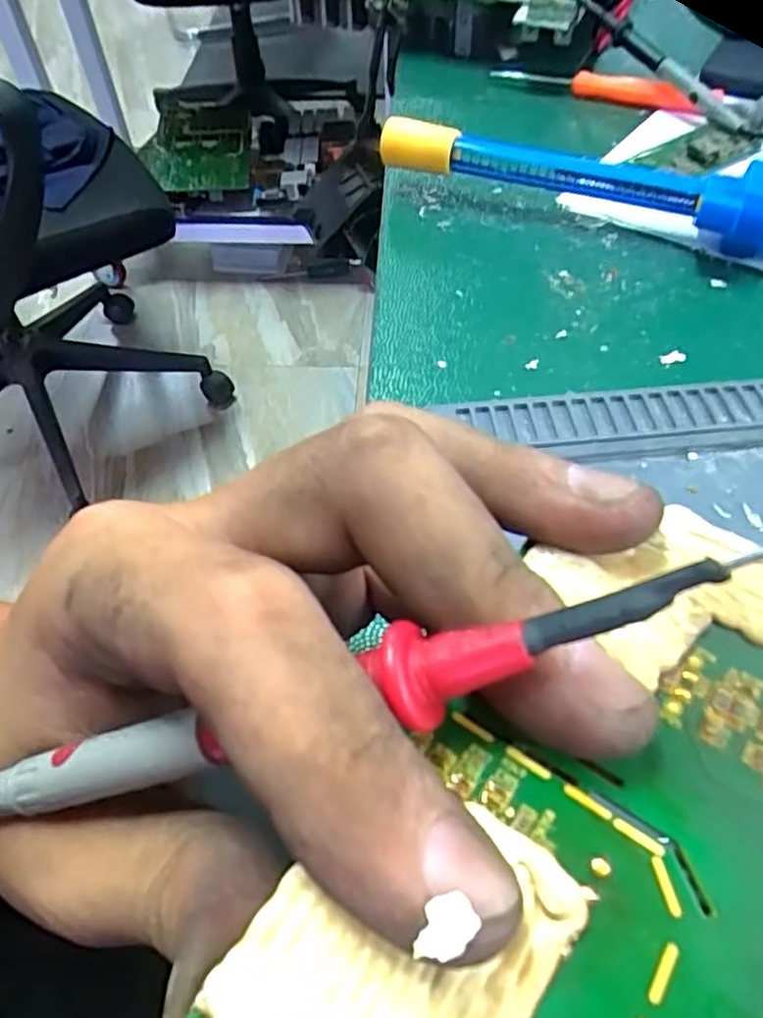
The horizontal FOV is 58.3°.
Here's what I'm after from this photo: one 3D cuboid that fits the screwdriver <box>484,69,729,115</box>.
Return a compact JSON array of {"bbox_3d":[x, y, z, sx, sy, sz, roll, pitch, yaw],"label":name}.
[{"bbox_3d":[0.121,-0.230,0.375,0.121,0.015,0.017,27,58,21],"label":"screwdriver"}]

